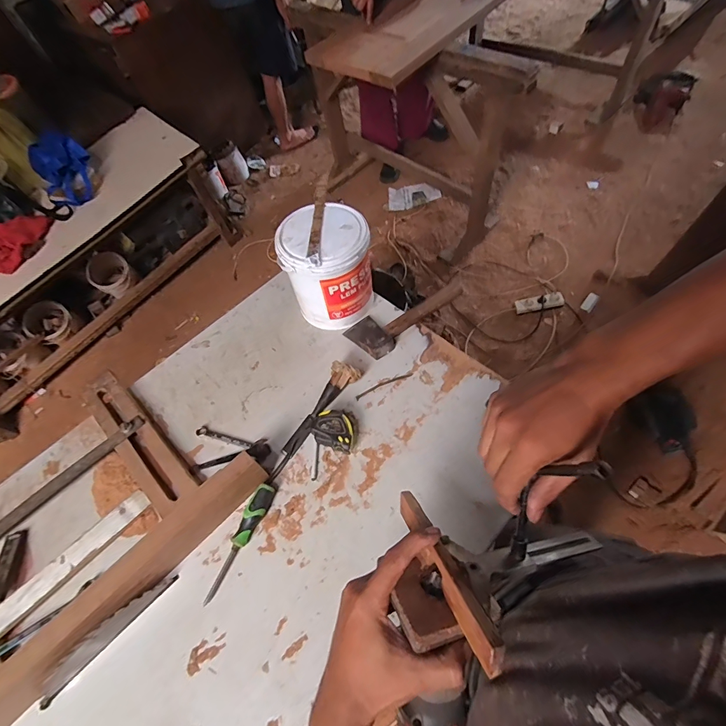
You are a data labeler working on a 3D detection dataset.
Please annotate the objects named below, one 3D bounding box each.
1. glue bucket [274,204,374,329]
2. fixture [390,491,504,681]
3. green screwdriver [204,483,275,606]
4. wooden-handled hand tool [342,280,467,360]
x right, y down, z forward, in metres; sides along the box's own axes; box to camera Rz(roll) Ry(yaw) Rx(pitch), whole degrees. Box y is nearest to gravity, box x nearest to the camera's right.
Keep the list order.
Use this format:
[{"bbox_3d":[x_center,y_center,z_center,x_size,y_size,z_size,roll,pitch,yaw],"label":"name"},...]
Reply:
[{"bbox_3d":[-0.074,-0.201,0.830,0.174,0.207,0.165,-2,58,3],"label":"glue bucket"},{"bbox_3d":[0.052,0.189,0.339,0.061,0.033,0.171,-21,23,-8],"label":"fixture"},{"bbox_3d":[-0.208,0.296,0.639,0.032,0.028,0.192,20,62,16],"label":"green screwdriver"},{"bbox_3d":[0.095,-0.120,0.867,0.276,0.035,0.115,-38,63,-18],"label":"wooden-handled hand tool"}]

